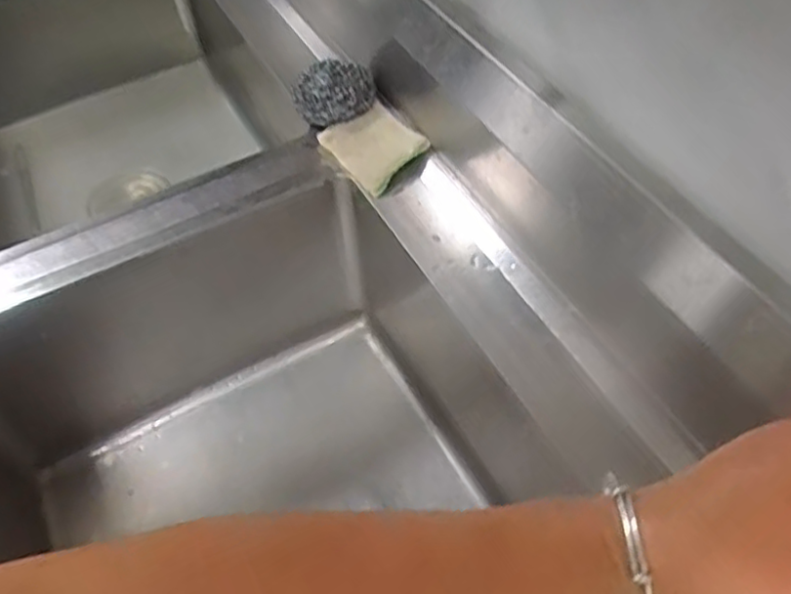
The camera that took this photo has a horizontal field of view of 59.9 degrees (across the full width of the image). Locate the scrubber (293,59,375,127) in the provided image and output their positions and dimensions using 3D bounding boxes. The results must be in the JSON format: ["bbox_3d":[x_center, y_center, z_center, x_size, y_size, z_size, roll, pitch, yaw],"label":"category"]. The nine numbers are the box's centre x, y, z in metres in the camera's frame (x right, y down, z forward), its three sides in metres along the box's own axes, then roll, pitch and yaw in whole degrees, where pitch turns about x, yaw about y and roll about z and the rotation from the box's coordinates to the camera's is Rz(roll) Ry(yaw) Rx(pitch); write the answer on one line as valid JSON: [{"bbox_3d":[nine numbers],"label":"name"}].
[{"bbox_3d":[-0.061,-0.209,0.698,0.081,0.042,0.063,-15,53,-8],"label":"scrubber"}]

